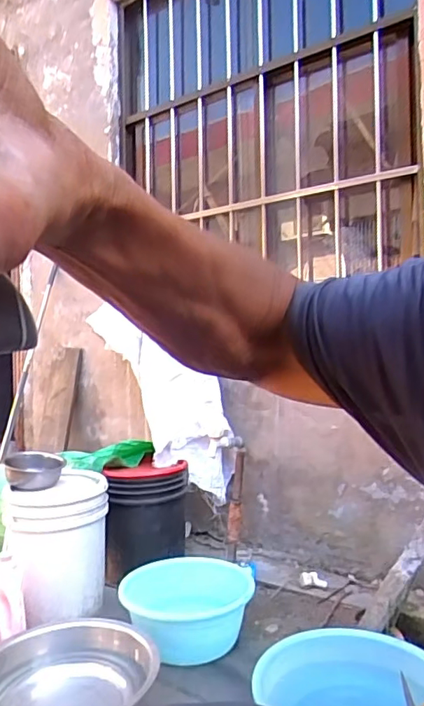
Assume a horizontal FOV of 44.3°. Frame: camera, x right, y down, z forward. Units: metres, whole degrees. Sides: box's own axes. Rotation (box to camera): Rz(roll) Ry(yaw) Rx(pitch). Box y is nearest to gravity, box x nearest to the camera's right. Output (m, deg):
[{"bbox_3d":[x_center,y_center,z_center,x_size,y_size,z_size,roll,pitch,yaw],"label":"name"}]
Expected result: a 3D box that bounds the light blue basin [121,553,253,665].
[{"bbox_3d":[-0.065,0.685,1.408,0.343,0.164,0.313,2,-5,0],"label":"light blue basin"}]

